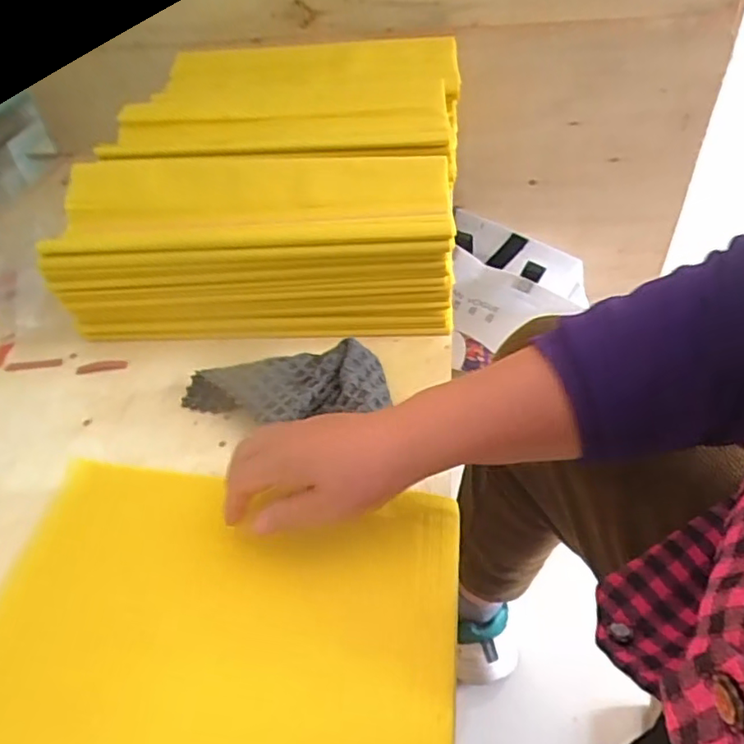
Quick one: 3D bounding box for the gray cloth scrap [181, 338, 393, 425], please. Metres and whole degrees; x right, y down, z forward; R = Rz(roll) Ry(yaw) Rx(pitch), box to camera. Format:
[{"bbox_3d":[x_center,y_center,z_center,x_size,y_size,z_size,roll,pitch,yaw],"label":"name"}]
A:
[{"bbox_3d":[-0.075,0.016,0.487,0.170,0.033,0.069,-7,43,-2],"label":"gray cloth scrap"}]

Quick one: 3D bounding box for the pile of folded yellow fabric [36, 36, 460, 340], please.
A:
[{"bbox_3d":[-0.096,-0.219,0.648,0.360,0.152,0.396,1,44,6],"label":"pile of folded yellow fabric"}]

